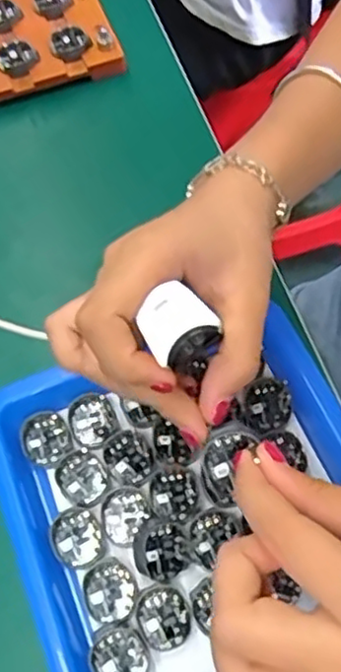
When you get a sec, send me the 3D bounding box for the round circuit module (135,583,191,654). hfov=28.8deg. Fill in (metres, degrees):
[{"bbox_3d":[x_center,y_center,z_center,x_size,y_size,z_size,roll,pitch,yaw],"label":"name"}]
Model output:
[{"bbox_3d":[-0.004,0.132,0.311,0.024,0.004,0.028,-28,64,-12],"label":"round circuit module"}]

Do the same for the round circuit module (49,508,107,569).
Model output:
[{"bbox_3d":[-0.046,0.100,0.329,0.025,0.005,0.028,-30,65,-13],"label":"round circuit module"}]

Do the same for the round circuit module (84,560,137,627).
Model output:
[{"bbox_3d":[-0.029,0.122,0.318,0.024,0.004,0.026,-1,62,2],"label":"round circuit module"}]

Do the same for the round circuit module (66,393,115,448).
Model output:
[{"bbox_3d":[-0.042,0.045,0.357,0.025,0.004,0.028,-30,65,-13],"label":"round circuit module"}]

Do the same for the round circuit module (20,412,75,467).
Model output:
[{"bbox_3d":[-0.066,0.055,0.353,0.025,0.004,0.028,-31,65,-14],"label":"round circuit module"}]

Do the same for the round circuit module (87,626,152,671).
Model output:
[{"bbox_3d":[-0.023,0.149,0.305,0.025,0.013,0.025,-1,62,2],"label":"round circuit module"}]

